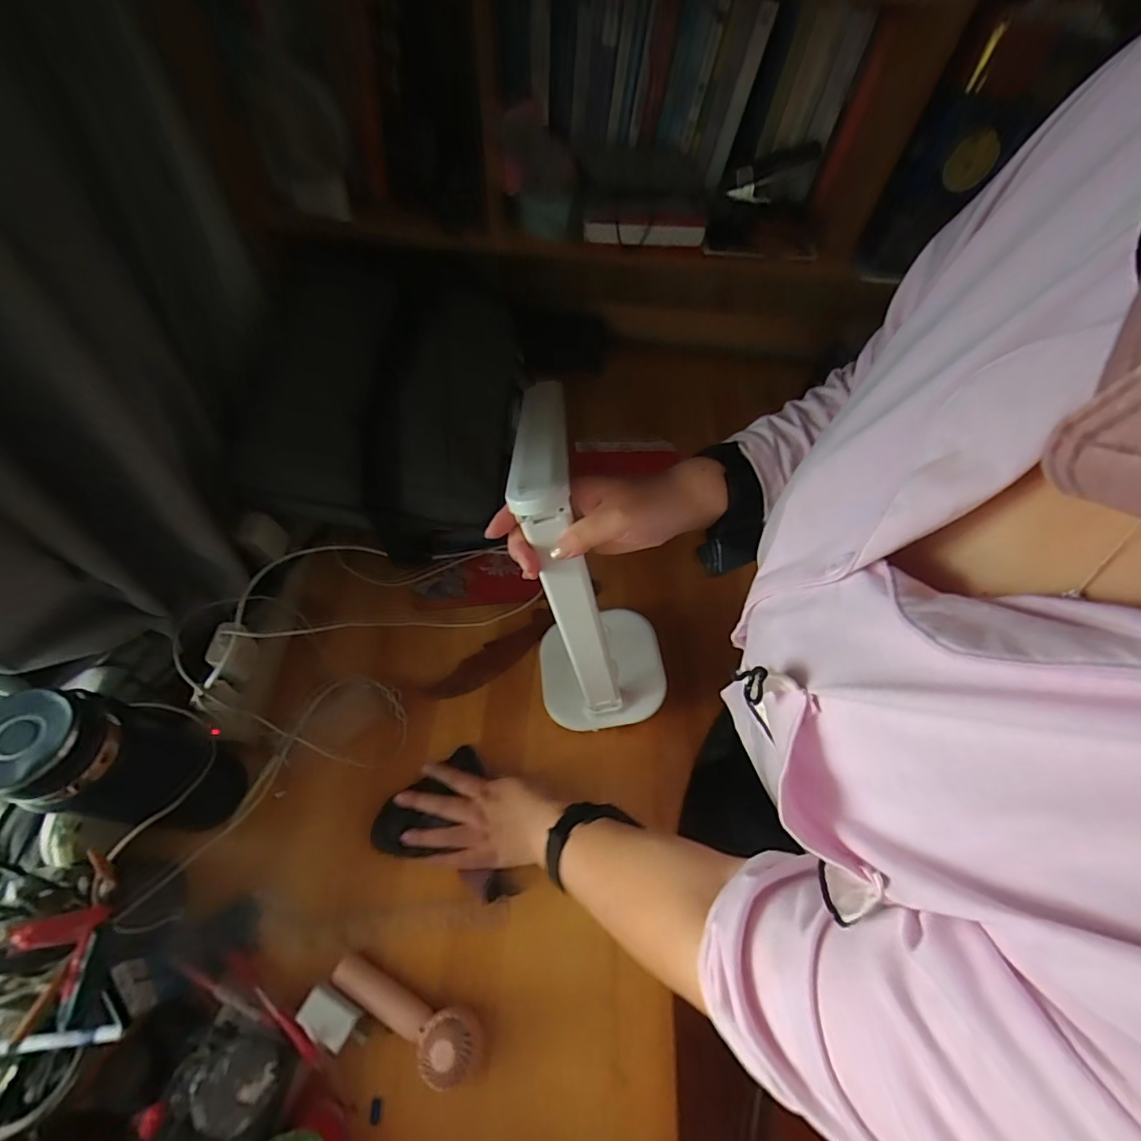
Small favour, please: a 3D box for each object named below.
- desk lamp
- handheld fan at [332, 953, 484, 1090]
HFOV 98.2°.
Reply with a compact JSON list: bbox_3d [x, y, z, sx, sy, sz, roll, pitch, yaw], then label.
[{"bbox_3d":[0.028,0.021,0.484,0.135,0.347,0.161,8,56,13],"label":"desk lamp"},{"bbox_3d":[-0.147,0.395,0.434,0.145,0.054,0.047,18,59,8],"label":"handheld fan"}]

